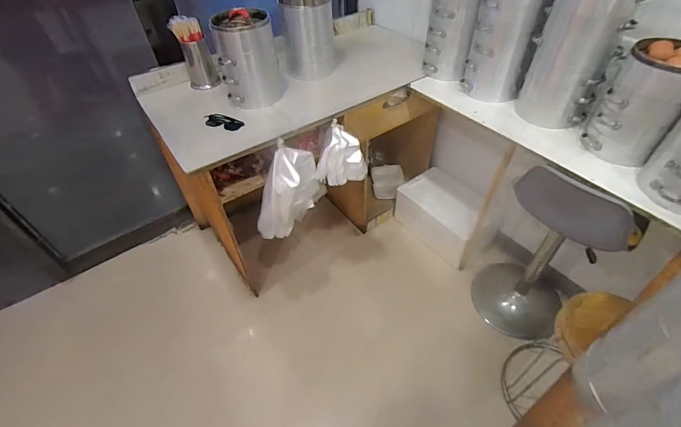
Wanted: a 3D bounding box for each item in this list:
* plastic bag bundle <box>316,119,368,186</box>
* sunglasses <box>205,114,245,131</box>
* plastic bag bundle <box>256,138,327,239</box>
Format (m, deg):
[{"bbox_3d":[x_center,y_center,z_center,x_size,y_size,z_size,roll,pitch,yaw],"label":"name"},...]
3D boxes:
[{"bbox_3d":[0.008,-0.195,1.244,0.139,0.178,0.126,26,52,25],"label":"plastic bag bundle"},{"bbox_3d":[-0.393,-0.307,1.191,0.138,0.045,0.055,12,48,13],"label":"sunglasses"},{"bbox_3d":[-0.182,-0.082,1.223,0.101,0.292,0.262,21,51,22],"label":"plastic bag bundle"}]

